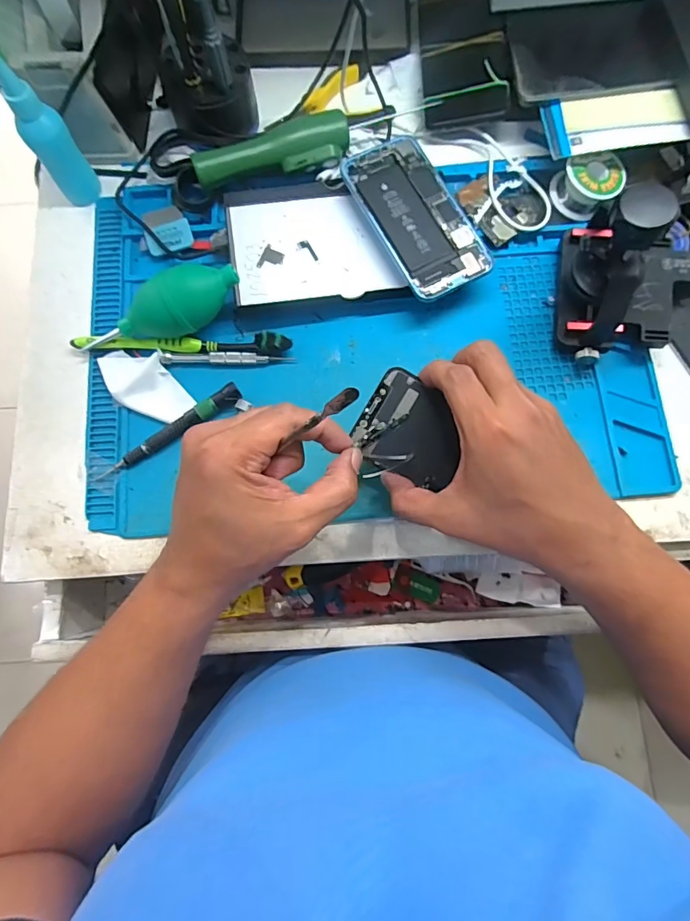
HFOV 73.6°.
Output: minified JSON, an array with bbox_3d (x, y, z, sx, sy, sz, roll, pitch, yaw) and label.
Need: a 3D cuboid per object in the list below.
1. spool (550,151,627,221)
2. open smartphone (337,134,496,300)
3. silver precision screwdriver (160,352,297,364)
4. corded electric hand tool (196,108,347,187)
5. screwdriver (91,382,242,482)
[{"bbox_3d":[0.214,-0.243,0.405,0.048,0.031,0.047,0,78,0],"label":"spool"},{"bbox_3d":[0.060,-0.208,0.390,0.073,0.004,0.149,-26,80,-7],"label":"open smartphone"},{"bbox_3d":[-0.098,-0.085,0.388,0.107,0.012,0.011,0,78,1],"label":"silver precision screwdriver"},{"bbox_3d":[-0.062,-0.265,0.403,0.133,0.034,0.033,-21,78,-4],"label":"corded electric hand tool"},{"bbox_3d":[-0.142,-0.022,0.373,0.131,0.013,0.014,-32,79,-6],"label":"screwdriver"}]

